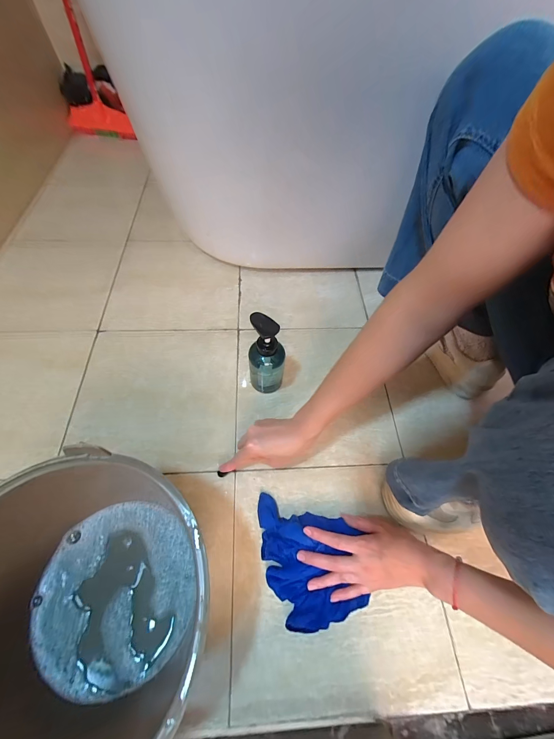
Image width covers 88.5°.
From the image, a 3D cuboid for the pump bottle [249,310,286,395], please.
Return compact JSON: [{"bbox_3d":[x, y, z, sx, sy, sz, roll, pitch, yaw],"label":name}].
[{"bbox_3d":[-0.019,-0.019,0.498,0.058,0.169,0.058,-2,61,-4],"label":"pump bottle"}]

